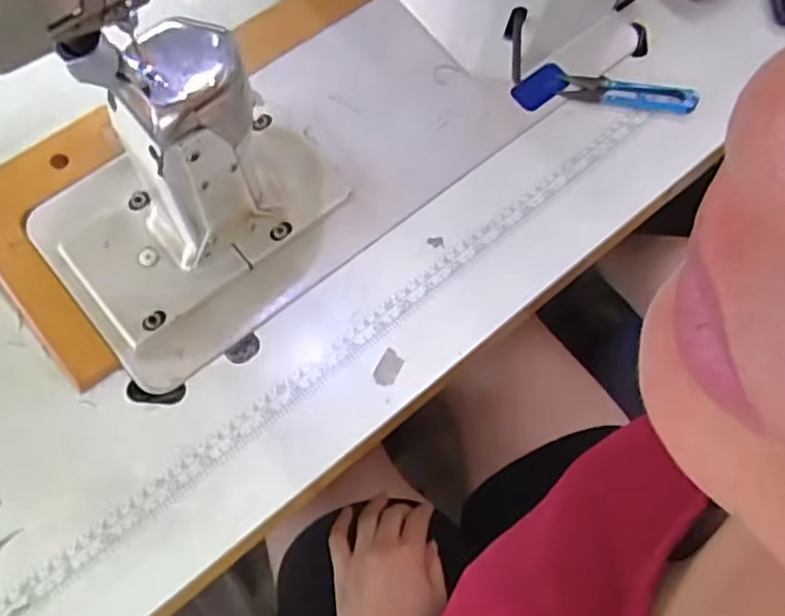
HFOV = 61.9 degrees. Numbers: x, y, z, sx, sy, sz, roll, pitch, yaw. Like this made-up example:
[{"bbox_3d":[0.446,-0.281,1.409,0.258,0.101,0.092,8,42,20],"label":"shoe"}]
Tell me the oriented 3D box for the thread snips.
[{"bbox_3d":[0.205,-0.188,0.570,0.112,0.009,0.030,11,66,6],"label":"thread snips"}]

